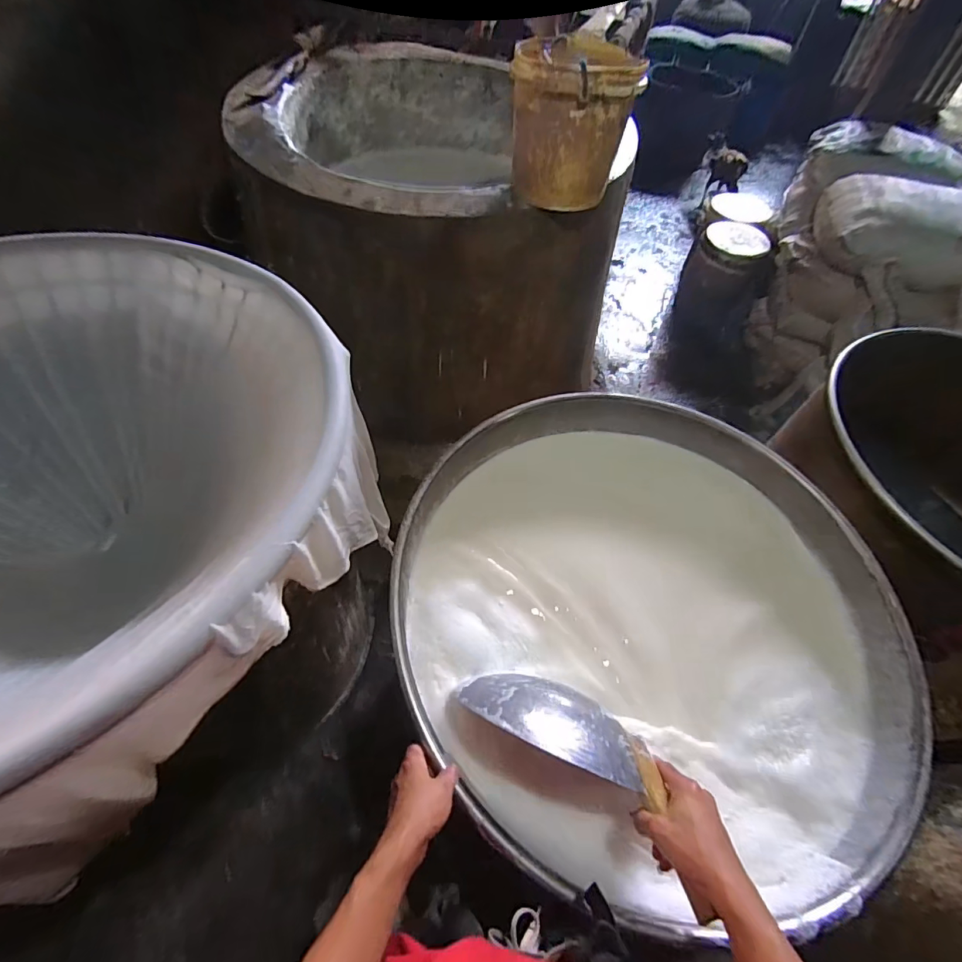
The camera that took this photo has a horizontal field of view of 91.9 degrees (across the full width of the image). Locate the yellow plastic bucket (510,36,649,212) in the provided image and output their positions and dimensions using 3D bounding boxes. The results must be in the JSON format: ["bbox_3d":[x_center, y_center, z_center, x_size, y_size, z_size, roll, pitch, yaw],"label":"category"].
[{"bbox_3d":[0.205,-0.826,1.078,0.270,0.265,0.253,8,56,2],"label":"yellow plastic bucket"}]

